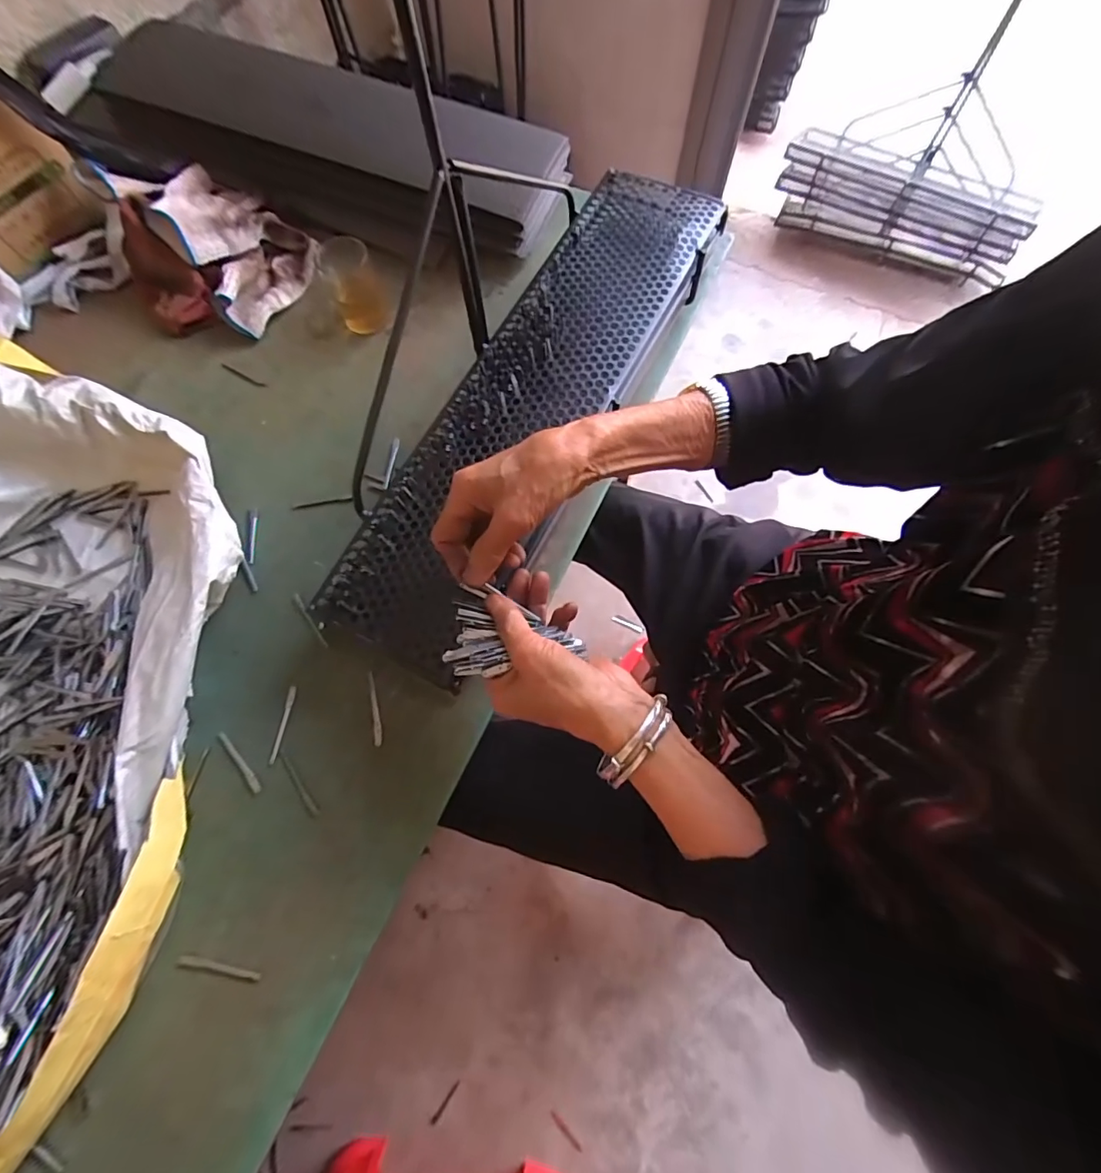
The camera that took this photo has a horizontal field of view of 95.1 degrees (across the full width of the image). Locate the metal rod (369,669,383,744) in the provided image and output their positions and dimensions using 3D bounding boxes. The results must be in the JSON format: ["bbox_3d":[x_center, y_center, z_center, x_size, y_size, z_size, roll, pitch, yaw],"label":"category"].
[{"bbox_3d":[-0.159,0.110,0.457,0.007,0.006,0.065,-13,72,-5],"label":"metal rod"}]

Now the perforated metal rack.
[{"bbox_3d":[-0.003,-0.176,0.507,0.162,0.074,0.571,29,77,7],"label":"perforated metal rack"}]

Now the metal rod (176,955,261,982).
[{"bbox_3d":[-0.256,0.294,0.388,0.066,0.004,0.007,10,72,2],"label":"metal rod"}]

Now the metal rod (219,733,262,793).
[{"bbox_3d":[-0.274,0.153,0.444,0.008,0.004,0.065,-40,77,-13],"label":"metal rod"}]

